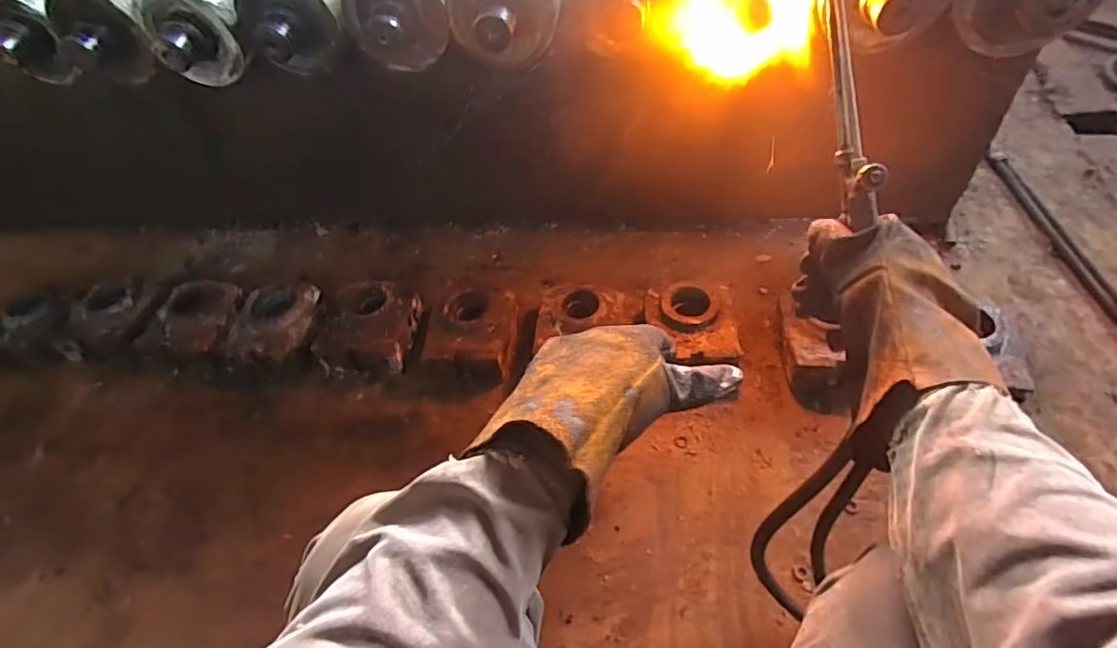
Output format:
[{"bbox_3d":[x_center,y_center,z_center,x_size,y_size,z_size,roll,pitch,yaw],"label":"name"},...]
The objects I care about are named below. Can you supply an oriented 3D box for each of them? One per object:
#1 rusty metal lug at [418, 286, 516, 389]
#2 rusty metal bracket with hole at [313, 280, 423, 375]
[{"bbox_3d":[-0.160,0.027,1.000,0.159,0.077,0.188,-3,56,4],"label":"rusty metal lug"},{"bbox_3d":[-0.346,0.005,1.016,0.166,0.066,0.176,2,55,9],"label":"rusty metal bracket with hole"}]

